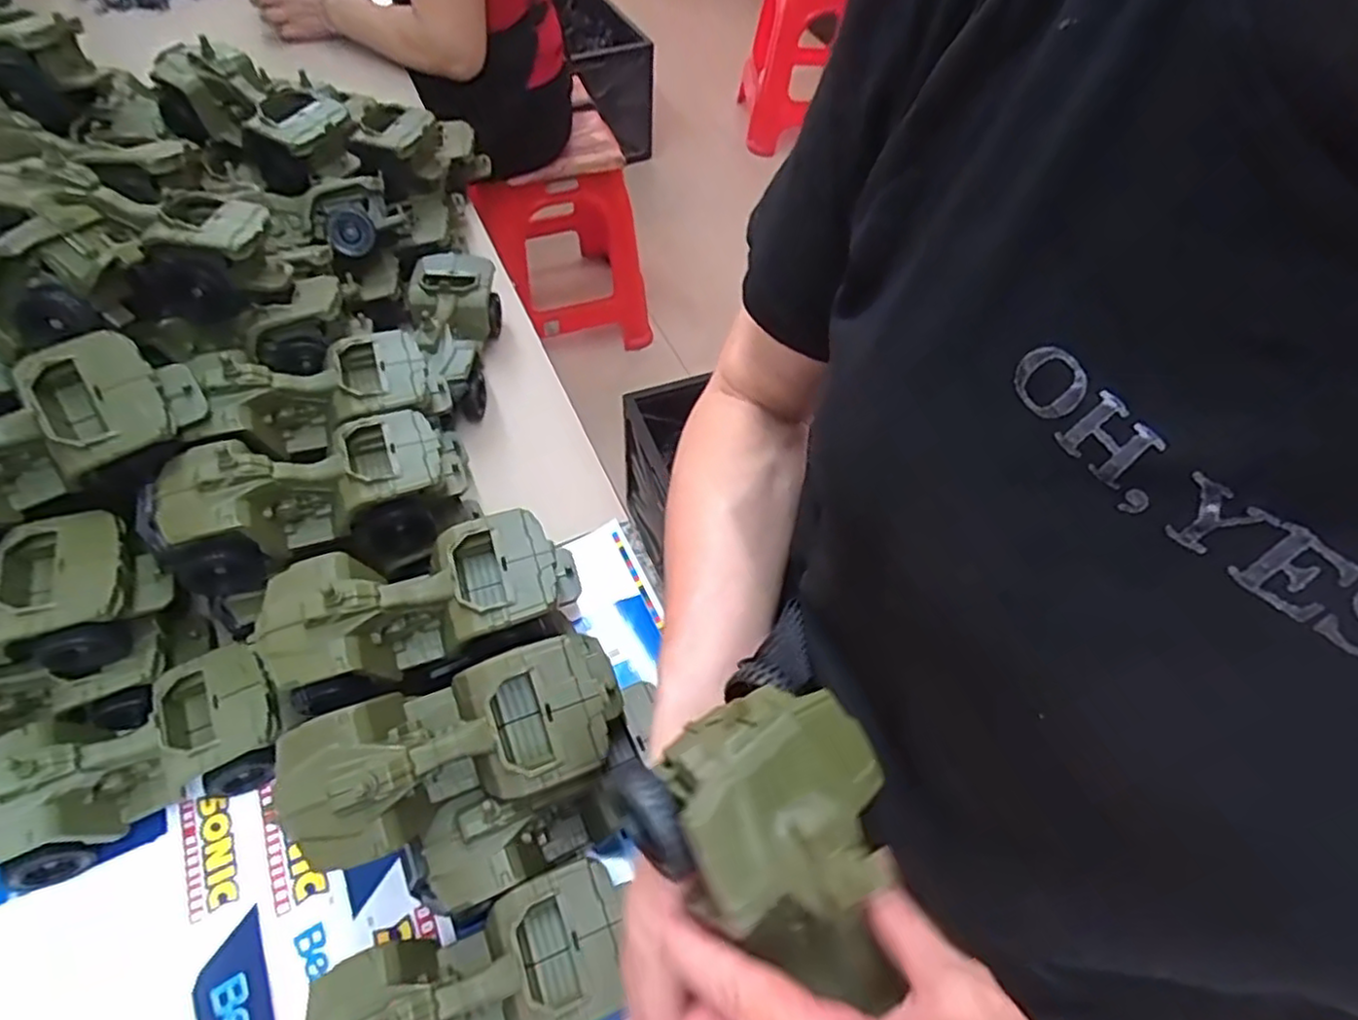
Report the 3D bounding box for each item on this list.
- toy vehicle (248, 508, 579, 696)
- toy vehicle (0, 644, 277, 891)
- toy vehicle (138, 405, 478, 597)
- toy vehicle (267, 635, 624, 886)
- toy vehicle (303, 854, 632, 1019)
[{"bbox_3d":[-0.159,0.057,0.442,0.182,0.072,0.074,-15,58,-14],"label":"toy vehicle"},{"bbox_3d":[-0.346,0.160,0.455,0.169,0.080,0.080,-24,61,-19],"label":"toy vehicle"},{"bbox_3d":[-0.250,-0.011,0.488,0.189,0.089,0.087,-20,60,-16],"label":"toy vehicle"},{"bbox_3d":[-0.122,0.134,0.402,0.181,0.066,0.080,-18,59,-15],"label":"toy vehicle"},{"bbox_3d":[-0.113,0.269,0.398,0.179,0.079,0.083,-18,59,-15],"label":"toy vehicle"}]

